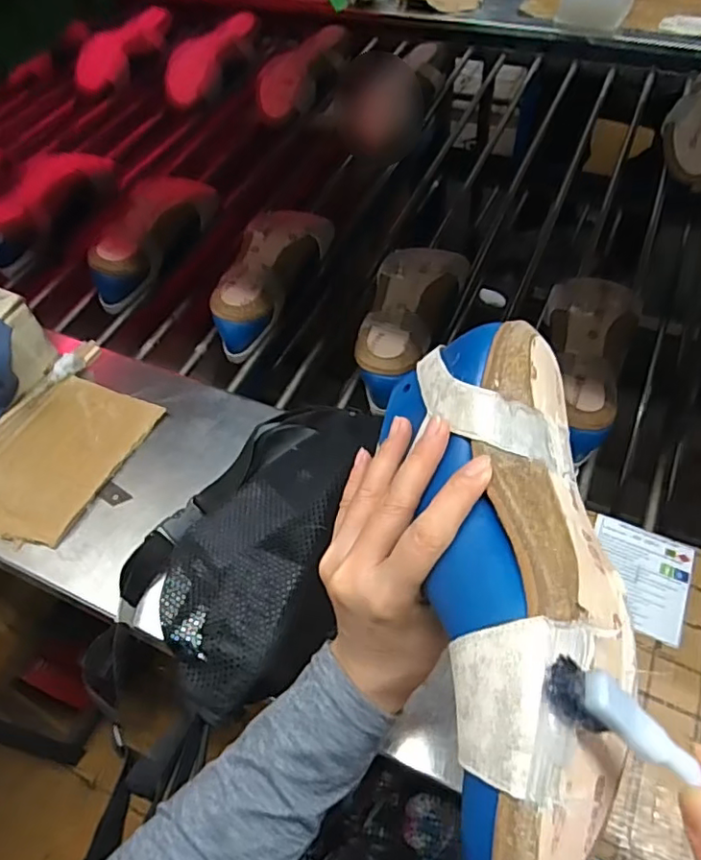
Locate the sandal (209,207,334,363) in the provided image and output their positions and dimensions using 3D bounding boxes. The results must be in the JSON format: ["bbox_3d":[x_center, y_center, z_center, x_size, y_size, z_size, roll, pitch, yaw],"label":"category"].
[{"bbox_3d":[-0.099,-0.189,0.724,0.085,0.082,0.239,15,57,15],"label":"sandal"}]

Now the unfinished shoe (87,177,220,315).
[{"bbox_3d":[-0.268,-0.266,0.785,0.082,0.070,0.248,17,57,16],"label":"unfinished shoe"}]

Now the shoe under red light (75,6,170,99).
[{"bbox_3d":[-0.439,-0.726,1.125,0.079,0.073,0.233,20,58,18],"label":"shoe under red light"}]

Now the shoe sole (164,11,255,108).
[{"bbox_3d":[-0.258,-0.689,1.073,0.089,0.050,0.247,27,76,22],"label":"shoe sole"}]

